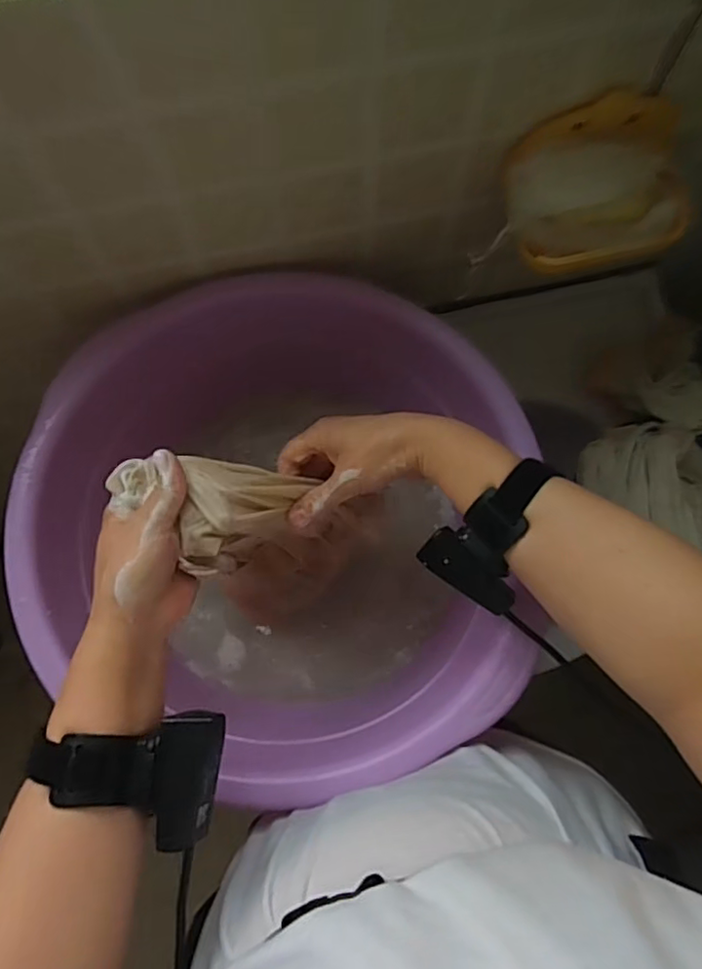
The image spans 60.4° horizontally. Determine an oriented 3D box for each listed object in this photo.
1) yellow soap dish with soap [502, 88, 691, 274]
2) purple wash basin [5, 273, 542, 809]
[{"bbox_3d":[0.195,-0.231,0.473,0.143,0.073,0.093,-13,77,-3],"label":"yellow soap dish with soap"},{"bbox_3d":[-0.064,0.031,0.556,0.403,0.160,0.416,0,76,0],"label":"purple wash basin"}]

